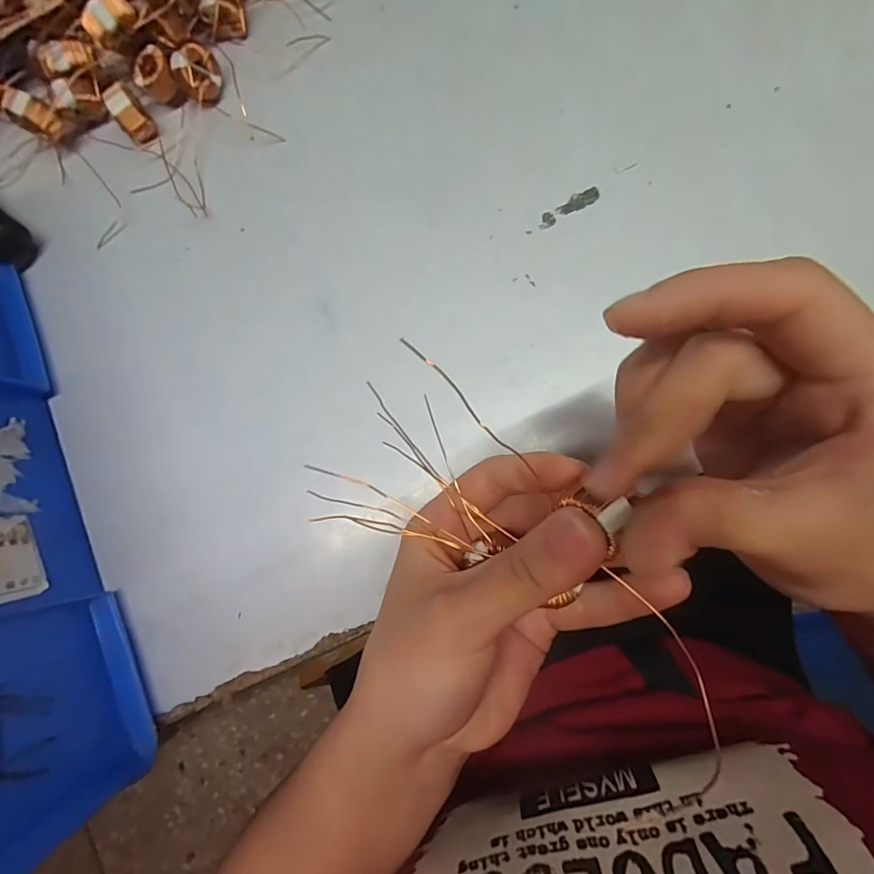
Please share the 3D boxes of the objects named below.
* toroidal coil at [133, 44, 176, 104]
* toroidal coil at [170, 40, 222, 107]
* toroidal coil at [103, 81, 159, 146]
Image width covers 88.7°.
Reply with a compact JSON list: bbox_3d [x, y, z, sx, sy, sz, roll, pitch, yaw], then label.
[{"bbox_3d":[-0.156,-0.201,0.250,0.020,0.018,0.023,-38,82,2],"label":"toroidal coil"},{"bbox_3d":[-0.131,-0.199,0.246,0.014,0.025,0.025,22,130,37],"label":"toroidal coil"},{"bbox_3d":[-0.171,-0.180,0.249,0.016,0.019,0.017,-38,82,2],"label":"toroidal coil"}]

